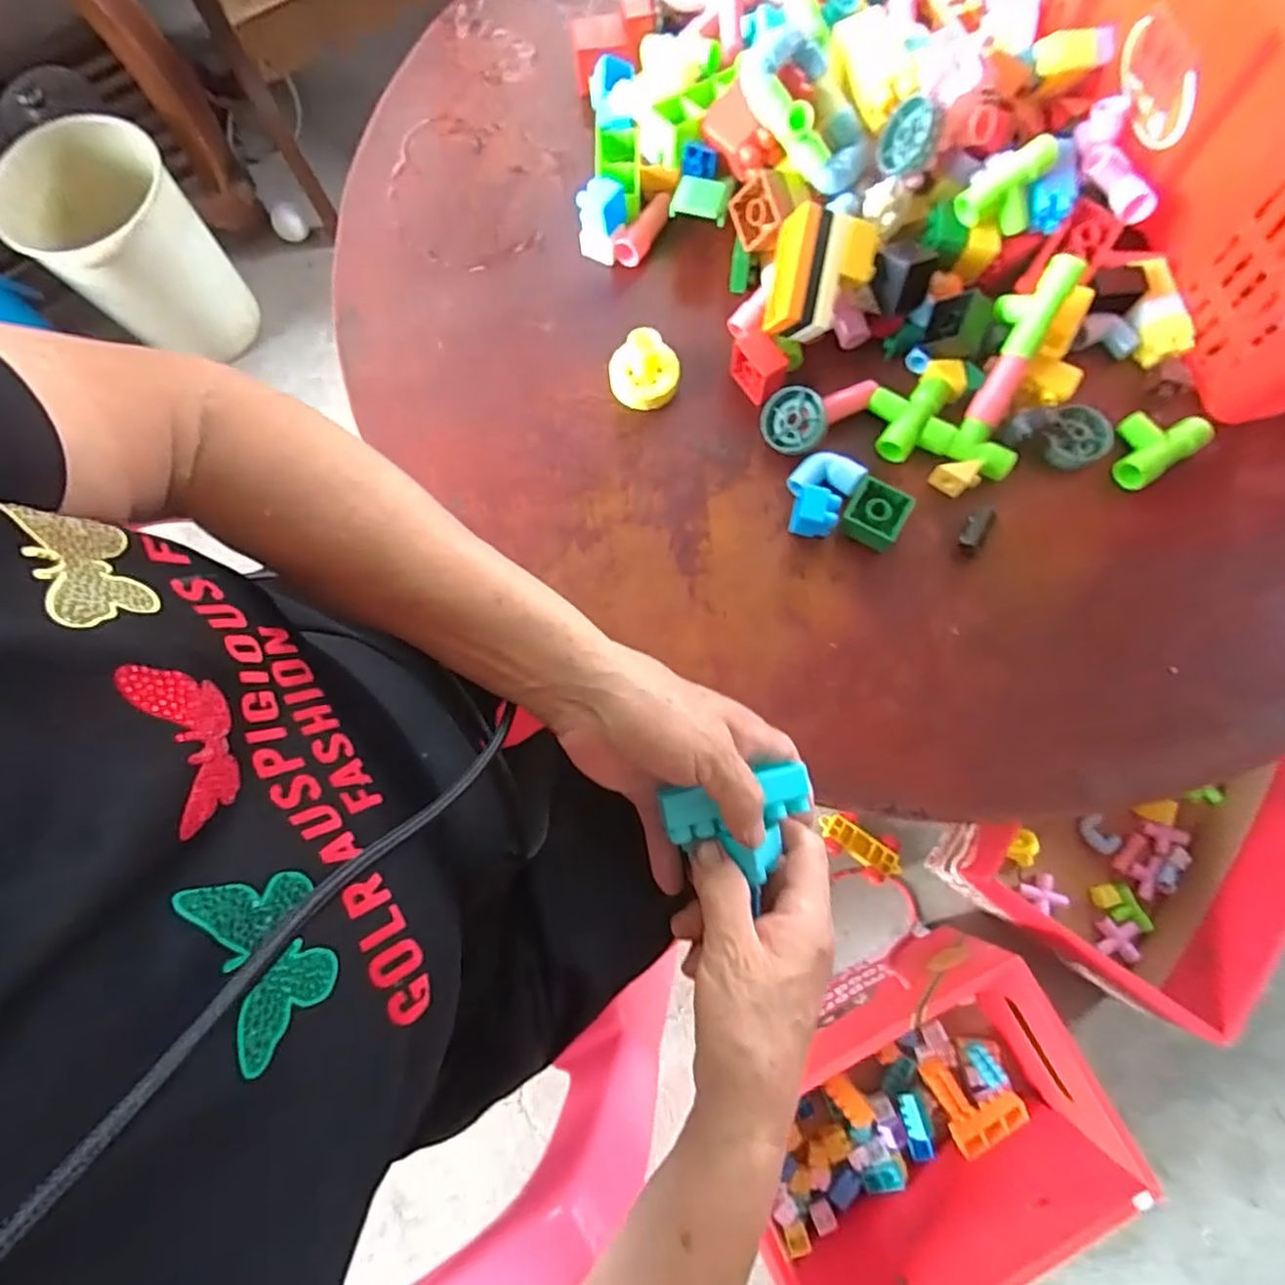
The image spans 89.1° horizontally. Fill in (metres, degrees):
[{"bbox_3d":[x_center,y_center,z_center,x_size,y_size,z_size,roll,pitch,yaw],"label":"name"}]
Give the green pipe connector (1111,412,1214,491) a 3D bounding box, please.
[{"bbox_3d":[0.322,-0.126,0.414,0.061,0.021,0.041,-32,77,-6],"label":"green pipe connector"}]

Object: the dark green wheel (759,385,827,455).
[{"bbox_3d":[0.096,-0.140,0.413,0.040,0.007,0.040,4,102,19],"label":"dark green wheel"}]

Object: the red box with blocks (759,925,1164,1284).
[{"bbox_3d":[0.289,0.527,0.729,0.389,0.199,0.250,-26,77,-4],"label":"red box with blocks"}]

